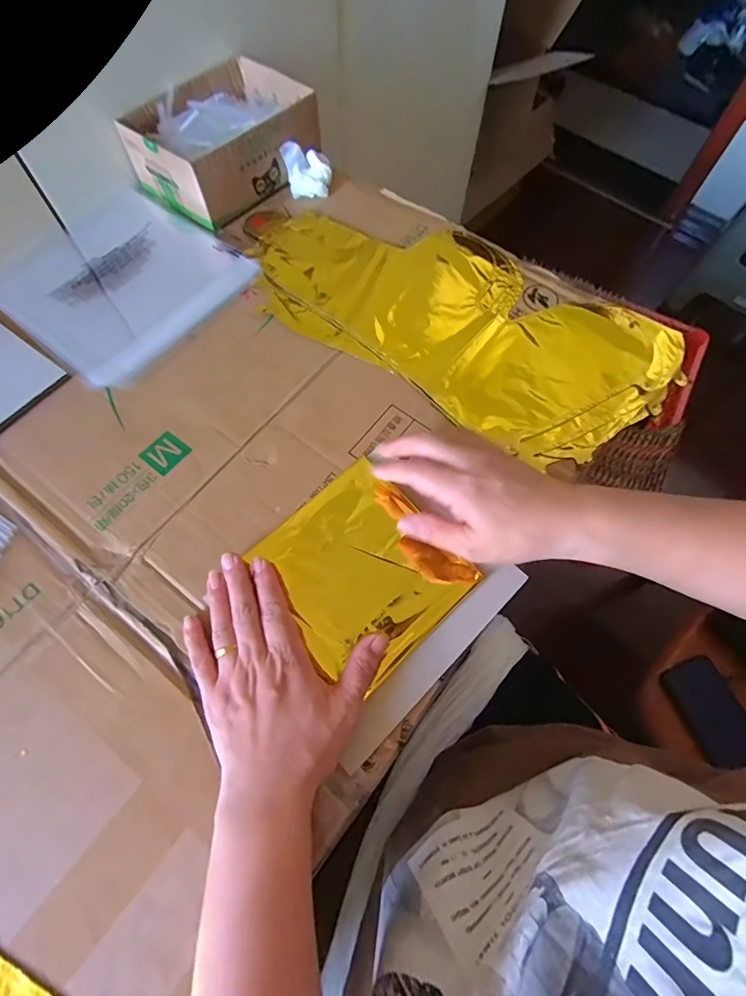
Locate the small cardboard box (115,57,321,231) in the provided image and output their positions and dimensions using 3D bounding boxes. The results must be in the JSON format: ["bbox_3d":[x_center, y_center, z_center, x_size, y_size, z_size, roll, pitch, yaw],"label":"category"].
[{"bbox_3d":[-0.164,-0.407,0.516,0.146,0.065,0.189,35,71,14],"label":"small cardboard box"}]

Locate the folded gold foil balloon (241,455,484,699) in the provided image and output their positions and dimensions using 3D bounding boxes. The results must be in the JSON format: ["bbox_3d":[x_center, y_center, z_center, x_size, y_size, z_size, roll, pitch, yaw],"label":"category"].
[{"bbox_3d":[-0.009,0.055,0.354,0.129,0.018,0.139,-41,73,-16],"label":"folded gold foil balloon"}]

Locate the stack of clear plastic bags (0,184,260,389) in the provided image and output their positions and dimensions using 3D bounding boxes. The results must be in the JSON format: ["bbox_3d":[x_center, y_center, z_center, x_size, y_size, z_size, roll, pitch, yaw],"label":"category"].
[{"bbox_3d":[-0.268,-0.234,0.480,0.233,0.012,0.209,37,71,14],"label":"stack of clear plastic bags"}]

